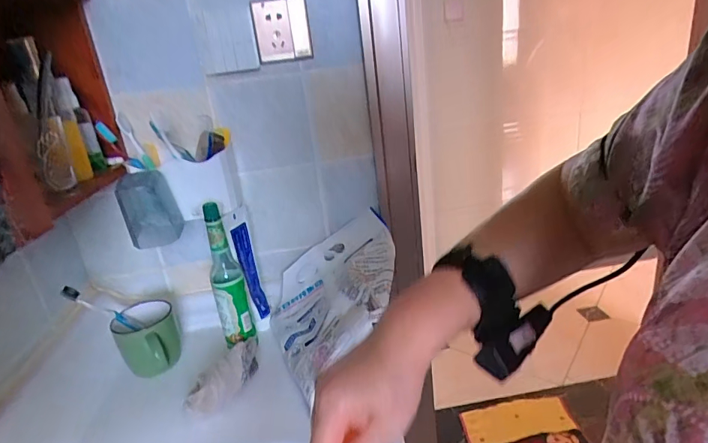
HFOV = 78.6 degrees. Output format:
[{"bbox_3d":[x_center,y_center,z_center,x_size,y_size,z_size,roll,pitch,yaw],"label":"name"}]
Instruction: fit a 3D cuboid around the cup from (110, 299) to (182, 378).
[{"bbox_3d":[-0.313,0.181,0.661,0.084,0.077,0.109,-16,26,-29],"label":"cup"}]

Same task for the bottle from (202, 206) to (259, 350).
[{"bbox_3d":[-0.187,0.077,0.642,0.050,0.218,0.043,-9,24,-16],"label":"bottle"}]

